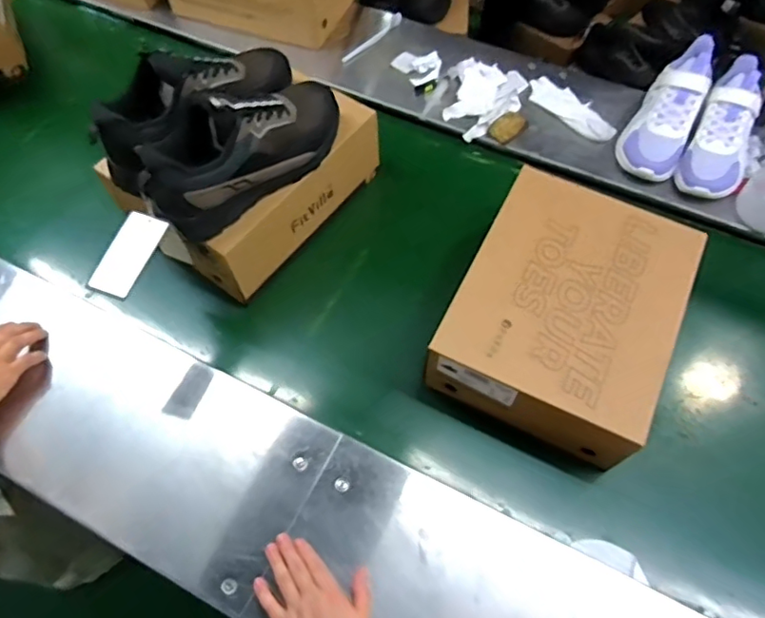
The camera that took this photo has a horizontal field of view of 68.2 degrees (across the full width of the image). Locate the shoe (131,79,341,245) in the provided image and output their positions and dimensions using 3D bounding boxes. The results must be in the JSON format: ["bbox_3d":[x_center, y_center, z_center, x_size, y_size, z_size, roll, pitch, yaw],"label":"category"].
[{"bbox_3d":[-0.178,-0.224,0.734,0.292,0.137,0.101,-41,69,-19],"label":"shoe"}]

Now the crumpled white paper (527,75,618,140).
[{"bbox_3d":[0.333,-0.355,1.001,0.061,0.017,0.176,-41,69,-19],"label":"crumpled white paper"}]

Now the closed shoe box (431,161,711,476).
[{"bbox_3d":[0.243,0.003,0.745,0.259,0.115,0.315,26,65,14],"label":"closed shoe box"}]

